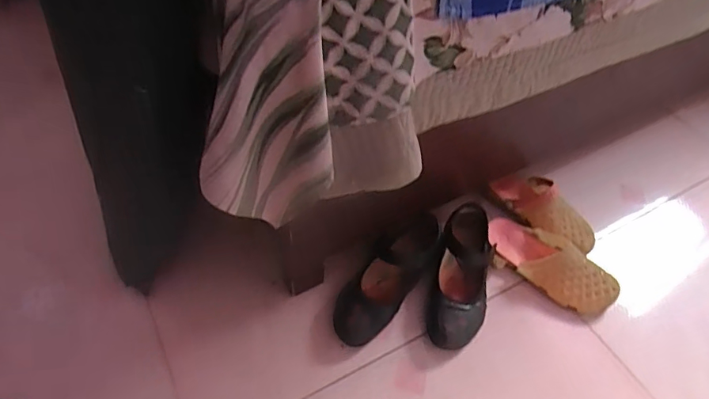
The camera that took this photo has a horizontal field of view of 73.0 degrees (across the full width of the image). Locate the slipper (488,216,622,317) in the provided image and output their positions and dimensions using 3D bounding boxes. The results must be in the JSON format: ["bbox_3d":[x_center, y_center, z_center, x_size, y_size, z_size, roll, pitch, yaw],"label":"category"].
[{"bbox_3d":[0.329,0.114,0.812,0.224,0.060,0.094,29,55,18],"label":"slipper"}]

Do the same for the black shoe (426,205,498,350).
[{"bbox_3d":[0.175,0.119,0.780,0.092,0.080,0.243,14,65,7],"label":"black shoe"}]

